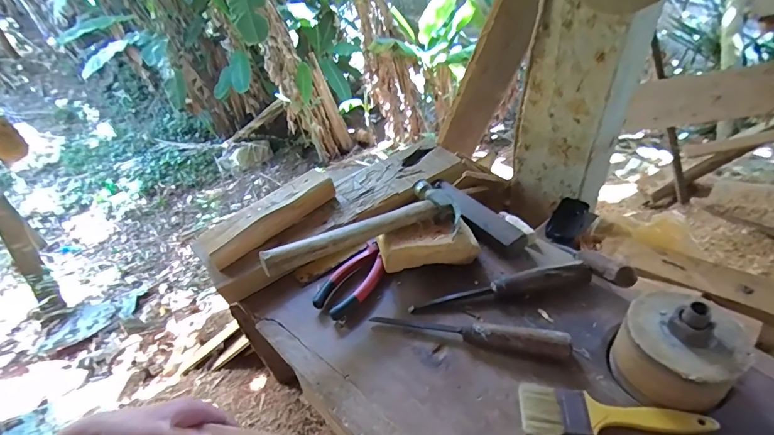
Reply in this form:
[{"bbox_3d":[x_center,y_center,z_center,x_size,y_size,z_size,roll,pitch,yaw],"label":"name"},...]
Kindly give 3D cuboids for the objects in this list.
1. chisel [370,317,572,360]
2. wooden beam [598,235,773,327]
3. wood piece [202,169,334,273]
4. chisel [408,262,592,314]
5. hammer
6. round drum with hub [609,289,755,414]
[{"bbox_3d":[0.095,0.140,0.485,0.232,0.033,0.028,7,45,15],"label":"chisel"},{"bbox_3d":[0.455,0.089,0.572,0.056,0.039,0.299,-32,33,-23],"label":"wooden beam"},{"bbox_3d":[-0.180,-0.006,0.628,0.217,0.038,0.057,-35,50,-26],"label":"wood piece"},{"bbox_3d":[0.148,0.090,0.525,0.231,0.031,0.027,-7,43,1],"label":"chisel"},{"bbox_3d":[-0.030,0.005,0.564,0.285,0.054,0.119,-16,44,-9],"label":"hammer"},{"bbox_3d":[0.290,0.134,0.403,0.095,0.107,0.098,-4,43,4],"label":"round drum with hub"}]

